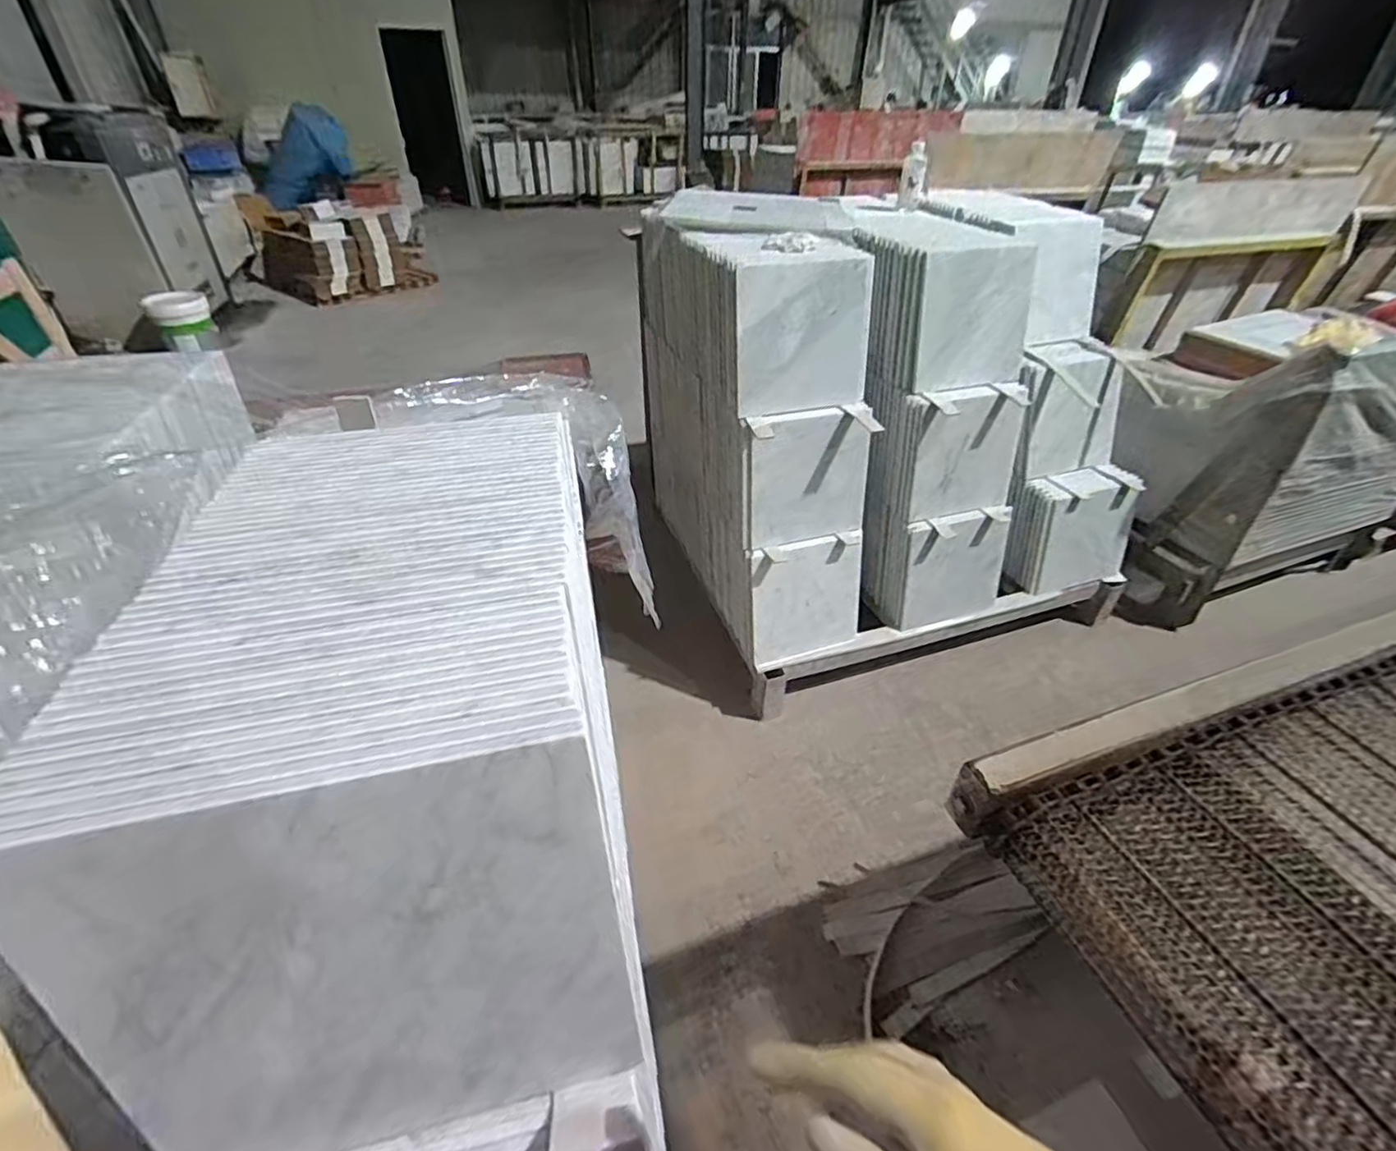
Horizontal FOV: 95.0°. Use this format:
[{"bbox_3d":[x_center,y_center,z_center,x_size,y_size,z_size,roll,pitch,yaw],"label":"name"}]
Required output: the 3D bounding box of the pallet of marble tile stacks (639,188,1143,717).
[{"bbox_3d":[0.543,-0.470,1.841,1.175,0.970,0.924,-12,39,-17],"label":"pallet of marble tile stacks"}]

